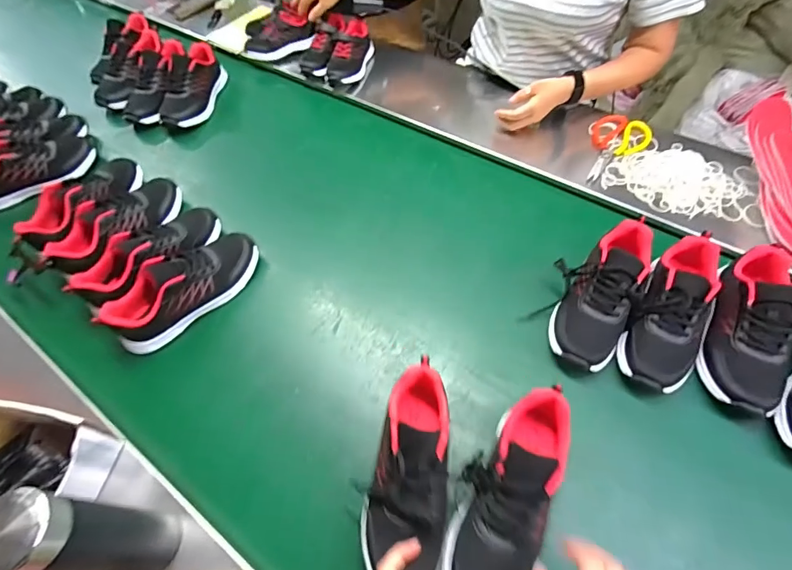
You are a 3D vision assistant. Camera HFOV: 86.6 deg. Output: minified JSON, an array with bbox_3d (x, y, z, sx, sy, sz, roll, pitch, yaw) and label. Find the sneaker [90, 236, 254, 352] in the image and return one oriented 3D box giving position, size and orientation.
[{"bbox_3d":[-0.343,0.004,0.690,0.254,0.090,0.100,-39,70,-13],"label":"sneaker"}]

